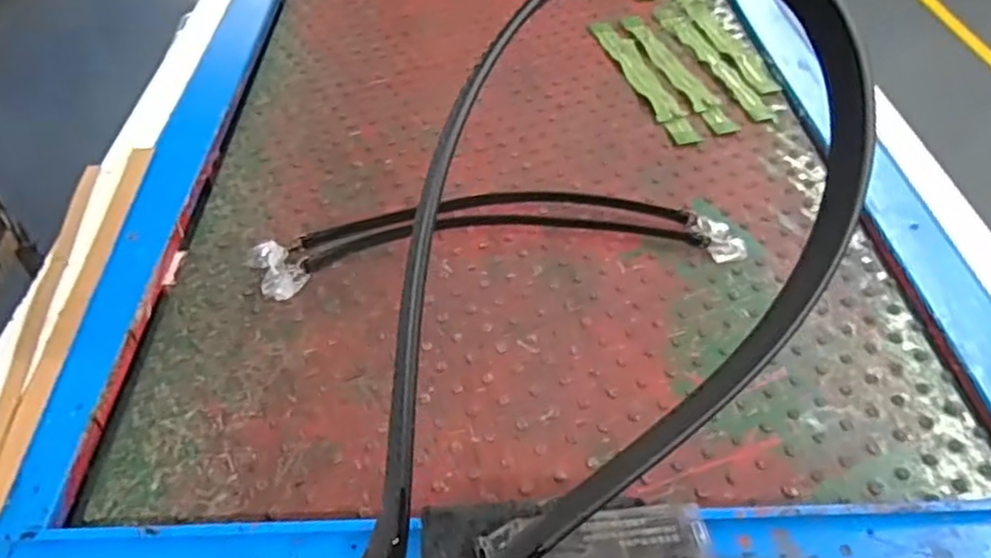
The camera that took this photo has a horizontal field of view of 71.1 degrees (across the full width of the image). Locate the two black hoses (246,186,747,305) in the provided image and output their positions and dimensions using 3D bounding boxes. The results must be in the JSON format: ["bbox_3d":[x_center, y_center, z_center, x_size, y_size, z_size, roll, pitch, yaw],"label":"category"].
[{"bbox_3d":[0.000,-0.056,0.783,0.522,0.018,0.147,-4,46,-6],"label":"two black hoses"}]

